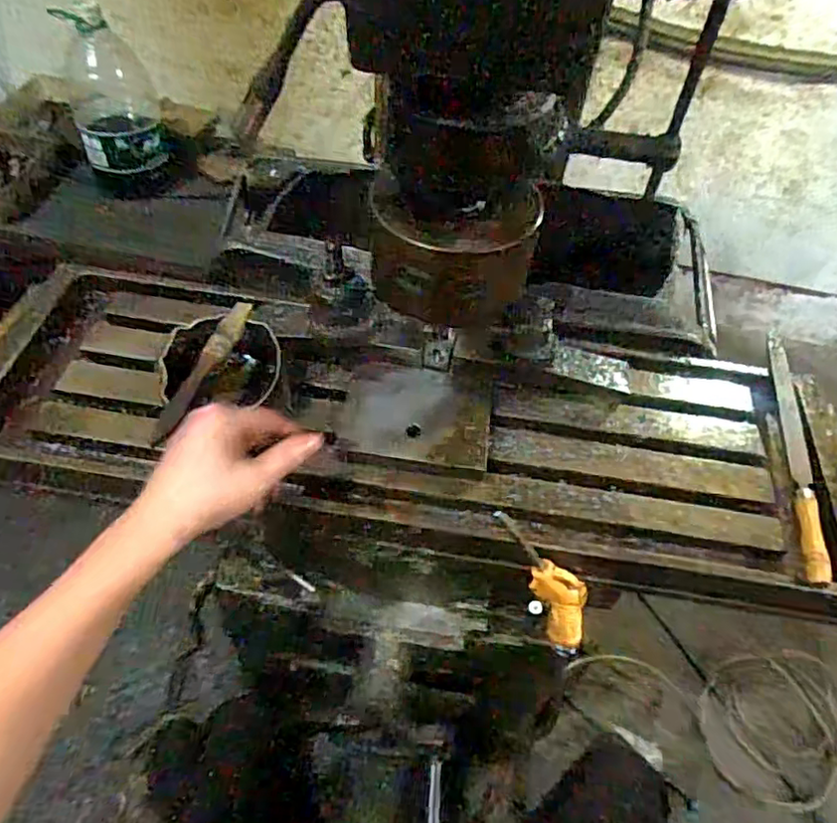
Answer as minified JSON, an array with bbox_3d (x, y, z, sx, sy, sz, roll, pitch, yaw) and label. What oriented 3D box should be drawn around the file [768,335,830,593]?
[{"bbox_3d":[0.349,0.029,0.569,0.024,0.020,0.280,13,53,4],"label":"file"}]

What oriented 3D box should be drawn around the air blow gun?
[{"bbox_3d":[0.118,0.166,0.536,0.056,0.233,0.022,4,50,26],"label":"air blow gun"}]

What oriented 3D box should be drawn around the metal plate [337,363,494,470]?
[{"bbox_3d":[0.001,-0.003,0.550,0.128,0.008,0.100,8,63,1],"label":"metal plate"}]

